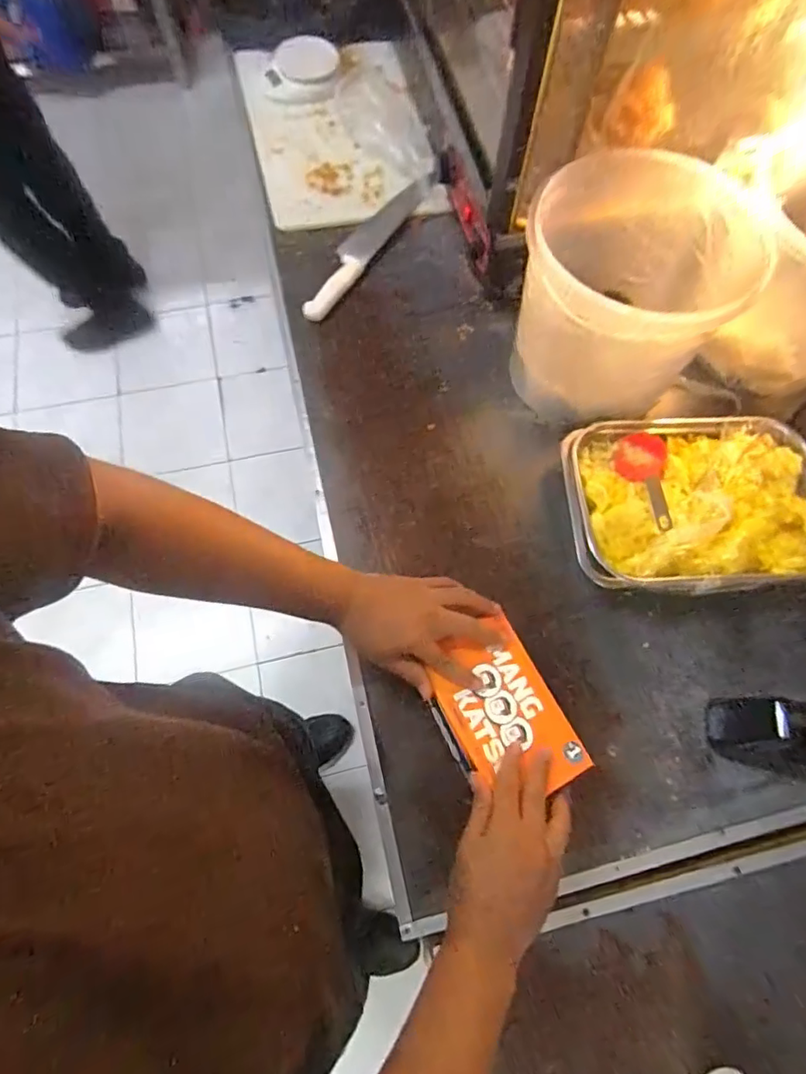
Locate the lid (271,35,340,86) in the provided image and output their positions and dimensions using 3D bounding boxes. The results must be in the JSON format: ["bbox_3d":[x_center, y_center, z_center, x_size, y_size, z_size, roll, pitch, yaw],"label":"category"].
[{"bbox_3d":[-0.163,-0.794,0.897,0.109,0.012,0.078,-1,97,4],"label":"lid"}]

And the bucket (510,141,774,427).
[{"bbox_3d":[0.252,-0.274,0.644,0.233,0.236,0.215,1,69,-2],"label":"bucket"}]

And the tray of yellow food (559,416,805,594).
[{"bbox_3d":[0.353,-0.042,0.638,0.290,0.053,0.218,-5,70,-4],"label":"tray of yellow food"}]

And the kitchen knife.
[{"bbox_3d":[-0.061,-0.442,0.813,0.057,0.028,0.313,31,72,9],"label":"kitchen knife"}]

